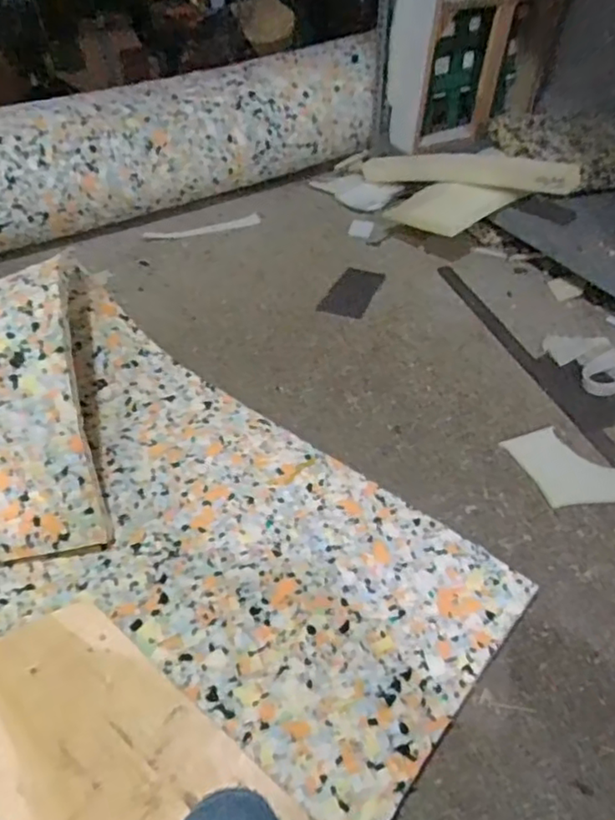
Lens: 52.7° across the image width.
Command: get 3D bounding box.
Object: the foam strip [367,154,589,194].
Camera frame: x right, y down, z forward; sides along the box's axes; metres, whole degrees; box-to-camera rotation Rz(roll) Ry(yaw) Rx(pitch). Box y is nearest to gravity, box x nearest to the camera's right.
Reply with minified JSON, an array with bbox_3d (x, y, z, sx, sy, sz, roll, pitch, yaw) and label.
[{"bbox_3d":[0.376,-0.580,1.515,0.050,0.068,0.617,-33,37,-27],"label":"foam strip"}]

